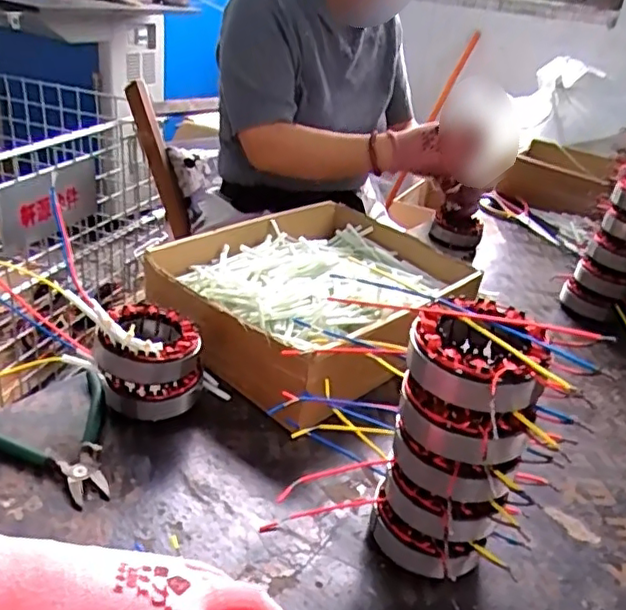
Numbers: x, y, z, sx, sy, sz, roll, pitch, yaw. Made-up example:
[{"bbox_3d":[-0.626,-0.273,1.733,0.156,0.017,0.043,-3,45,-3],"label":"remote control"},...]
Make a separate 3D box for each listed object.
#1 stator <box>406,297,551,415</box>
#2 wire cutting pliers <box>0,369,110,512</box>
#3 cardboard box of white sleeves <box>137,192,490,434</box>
[{"bbox_3d":[0.105,0.033,0.394,0.088,0.041,0.088,15,30,12],"label":"stator"},{"bbox_3d":[-0.209,0.112,0.499,0.110,0.026,0.125,-16,37,-36],"label":"wire cutting pliers"},{"bbox_3d":[0.009,-0.009,0.700,0.258,0.097,0.346,26,34,29],"label":"cardboard box of white sleeves"}]

